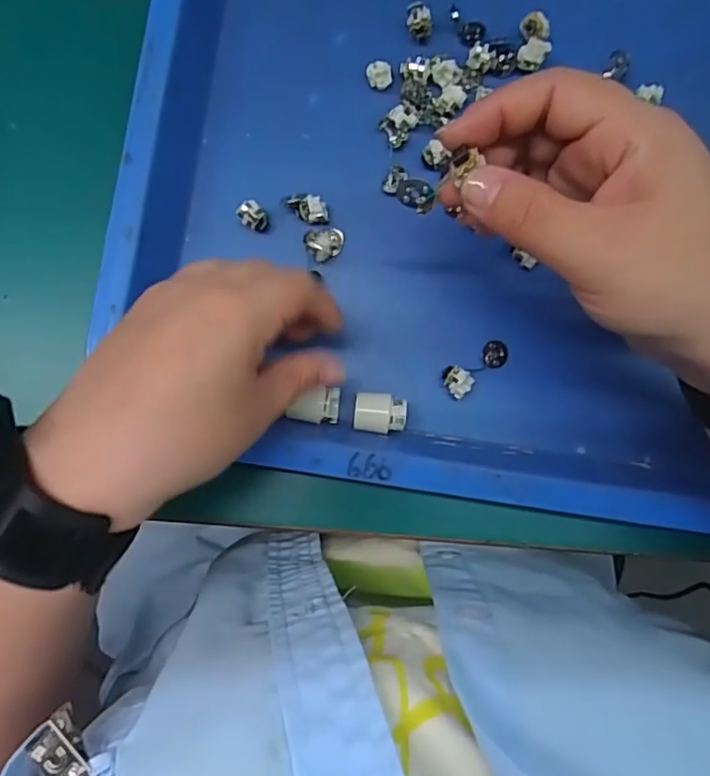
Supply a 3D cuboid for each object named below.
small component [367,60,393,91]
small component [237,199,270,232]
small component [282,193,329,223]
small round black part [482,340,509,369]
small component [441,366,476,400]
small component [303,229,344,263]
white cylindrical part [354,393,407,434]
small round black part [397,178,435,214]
[{"bbox_3d":[0.014,-0.174,0.327,0.014,0.009,0.015,-5,84,-4],"label":"small component"},{"bbox_3d":[-0.055,-0.093,0.318,0.014,0.018,0.013,0,84,-3],"label":"small component"},{"bbox_3d":[-0.027,-0.099,0.319,0.027,0.014,0.014,24,83,-1],"label":"small component"},{"bbox_3d":[0.076,-0.019,0.318,0.015,0.004,0.015,0,84,-3],"label":"small round black part"},{"bbox_3d":[0.055,-0.004,0.314,0.014,0.011,0.017,-40,88,-6],"label":"small component"},{"bbox_3d":[-0.016,-0.079,0.315,0.021,0.017,0.016,-28,86,-6],"label":"small component"},{"bbox_3d":[0.013,0.014,0.310,0.026,0.021,0.020,3,84,-3],"label":"white cylindrical part"},{"bbox_3d":[0.024,-0.076,0.229,0.015,0.004,0.012,30,131,-13],"label":"small round black part"}]

